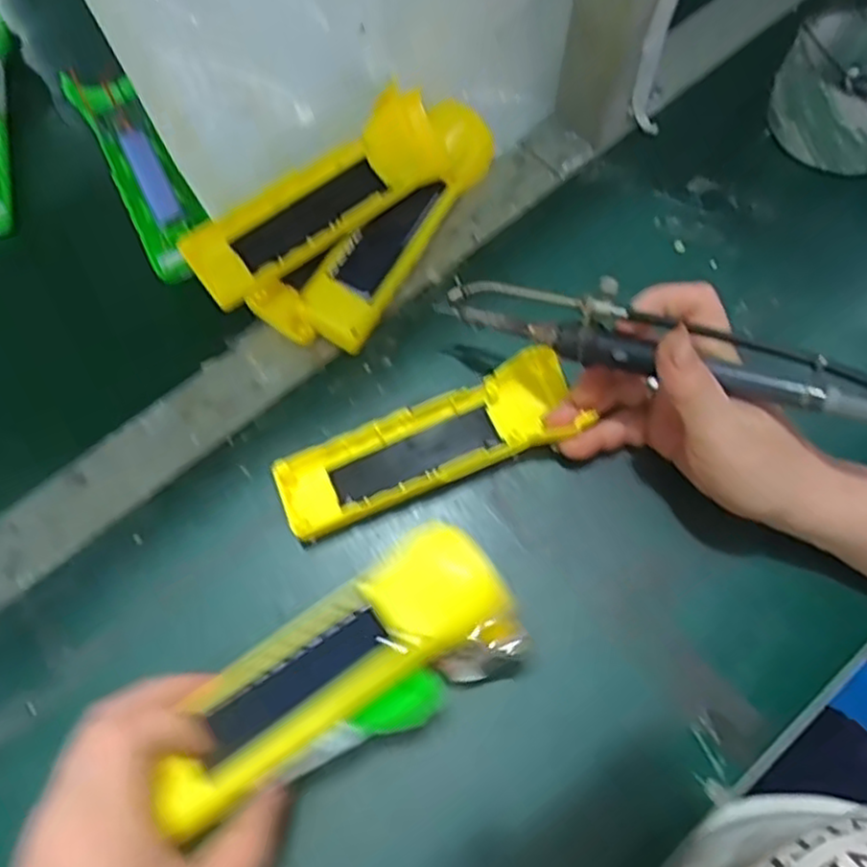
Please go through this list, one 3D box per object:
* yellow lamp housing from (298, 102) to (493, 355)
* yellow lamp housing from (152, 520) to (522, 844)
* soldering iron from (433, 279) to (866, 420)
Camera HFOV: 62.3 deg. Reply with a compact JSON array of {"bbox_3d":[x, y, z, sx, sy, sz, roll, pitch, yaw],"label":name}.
[{"bbox_3d":[-0.022,-0.123,0.420,0.046,0.033,0.160,28,73,10],"label":"yellow lamp housing"},{"bbox_3d":[-0.040,0.097,0.296,0.151,0.020,0.054,-35,74,-10],"label":"yellow lamp housing"},{"bbox_3d":[0.097,-0.042,0.324,0.209,0.026,0.028,20,72,23],"label":"soldering iron"}]

